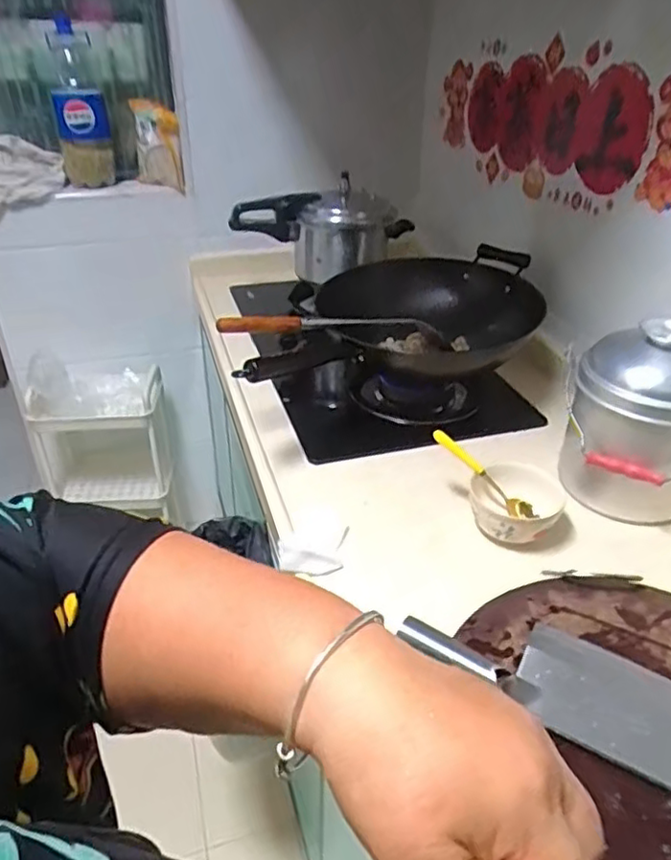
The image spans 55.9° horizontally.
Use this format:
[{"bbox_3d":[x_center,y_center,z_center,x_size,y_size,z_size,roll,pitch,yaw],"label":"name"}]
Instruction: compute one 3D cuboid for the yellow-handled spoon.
[{"bbox_3d":[0.191,0.055,0.832,0.157,0.026,0.022,44,43,3],"label":"yellow-handled spoon"}]

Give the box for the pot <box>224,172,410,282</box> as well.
[{"bbox_3d":[-0.024,-0.479,1.523,0.381,0.175,0.241,5,33,6],"label":"pot"}]

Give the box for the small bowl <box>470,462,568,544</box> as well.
[{"bbox_3d":[0.229,0.097,0.808,0.111,0.071,0.101,1,33,0],"label":"small bowl"}]

